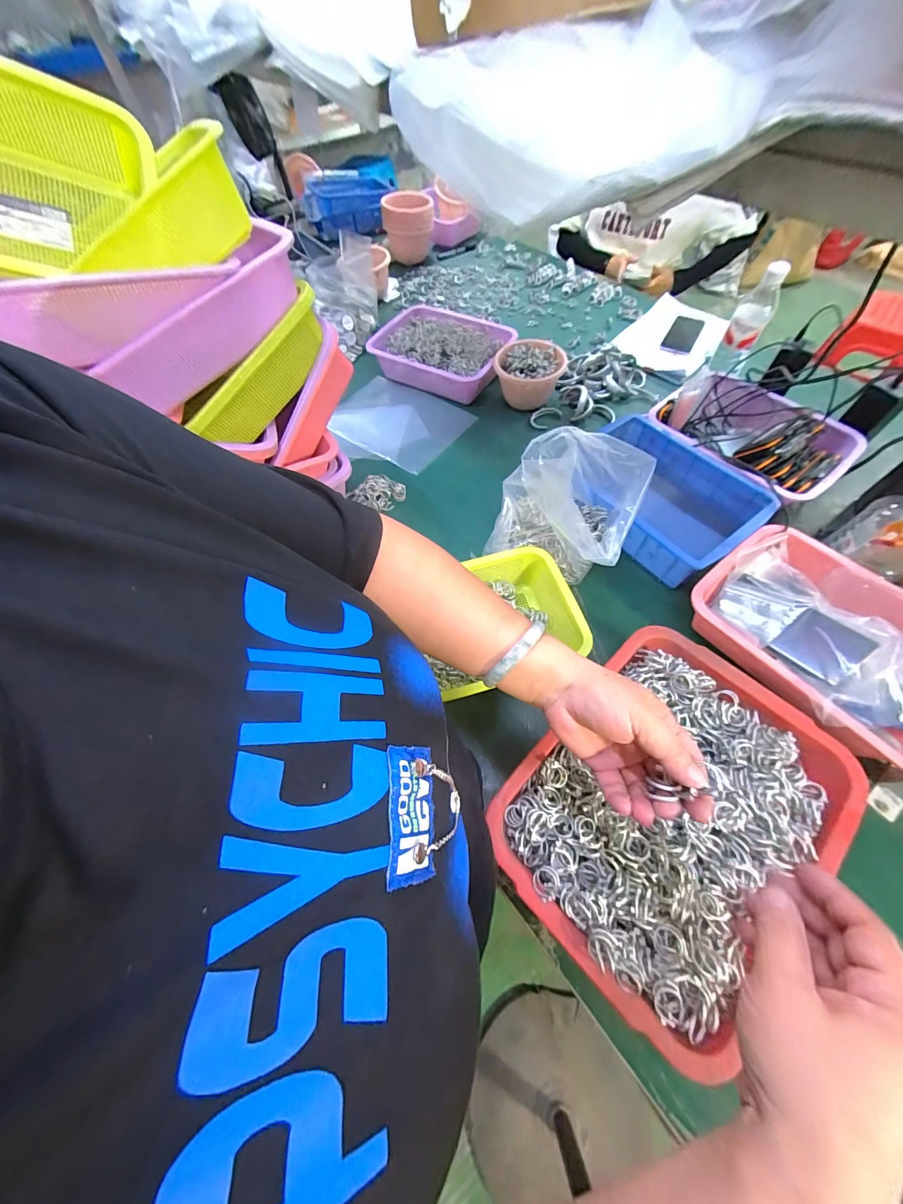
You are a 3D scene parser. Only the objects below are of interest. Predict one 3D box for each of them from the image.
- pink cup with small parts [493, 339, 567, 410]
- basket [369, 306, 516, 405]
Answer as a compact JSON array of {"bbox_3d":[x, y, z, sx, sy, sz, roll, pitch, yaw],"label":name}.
[{"bbox_3d":[0.169,-0.494,0.846,0.148,0.089,0.135,14,63,10],"label":"pink cup with small parts"},{"bbox_3d":[-0.020,-0.602,0.924,0.314,0.087,0.231,26,66,16],"label":"basket"}]

